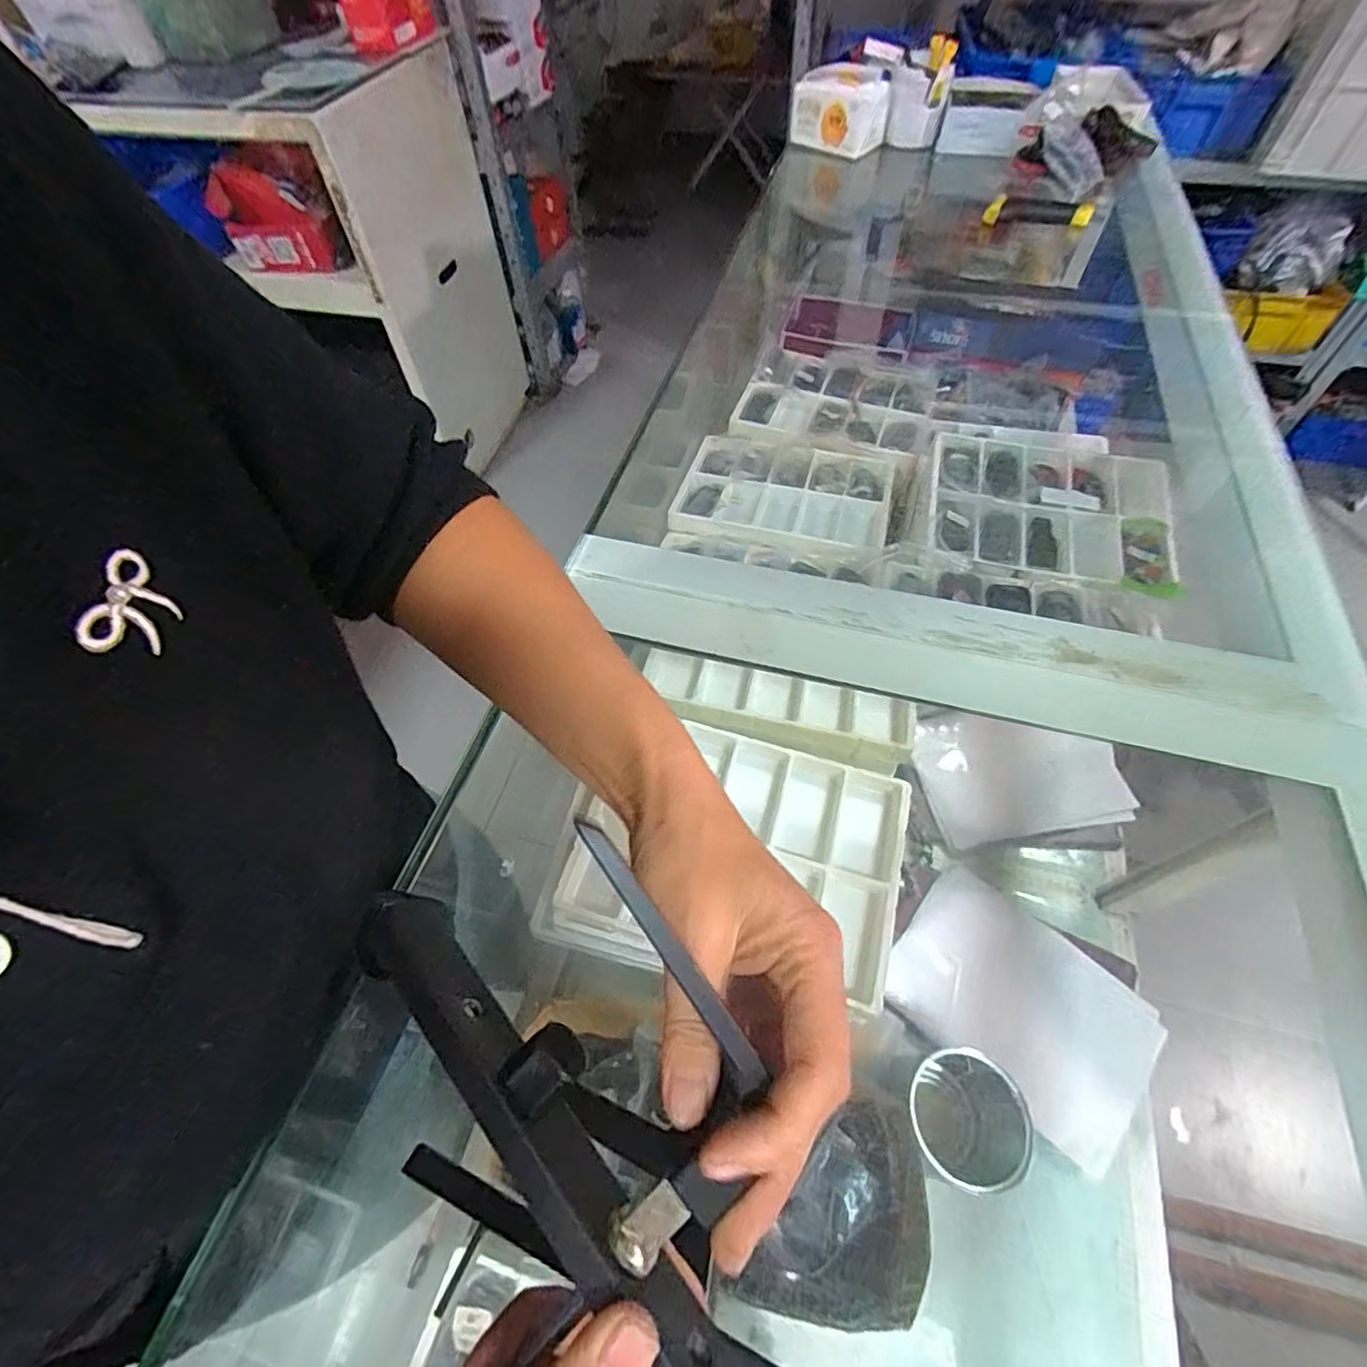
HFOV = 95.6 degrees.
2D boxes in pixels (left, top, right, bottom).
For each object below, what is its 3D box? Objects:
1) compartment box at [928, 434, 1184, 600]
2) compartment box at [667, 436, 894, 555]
[{"bbox_3d":[0.379,-0.186,0.657,0.245,0.034,0.212,11,57,9],"label":"compartment box"},{"bbox_3d":[0.118,-0.220,0.742,0.236,0.041,0.176,12,57,10],"label":"compartment box"}]

